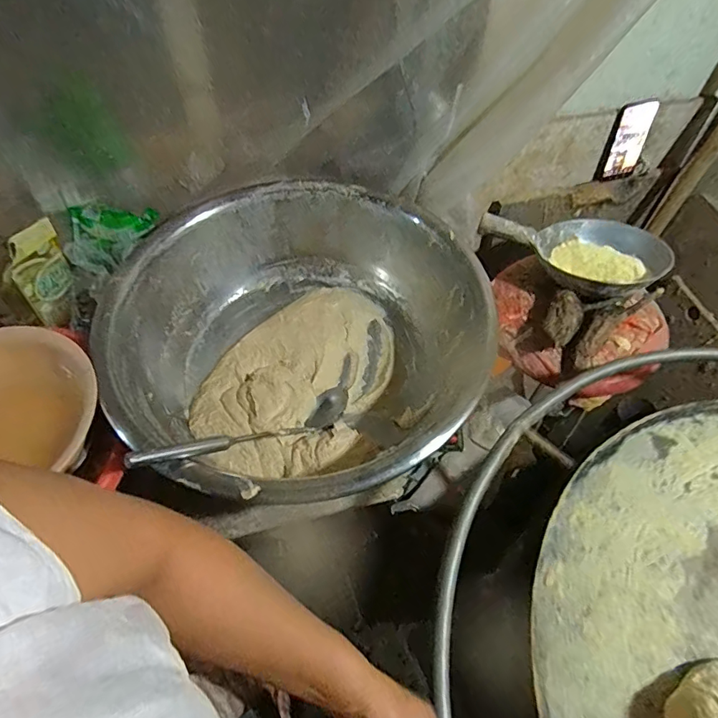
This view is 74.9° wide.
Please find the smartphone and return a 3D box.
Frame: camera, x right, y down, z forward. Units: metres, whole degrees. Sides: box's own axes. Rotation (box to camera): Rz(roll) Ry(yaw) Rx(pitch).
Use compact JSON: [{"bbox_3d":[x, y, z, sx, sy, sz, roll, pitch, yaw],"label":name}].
[{"bbox_3d":[0.557,-0.448,0.972,0.086,0.157,0.009,-3,49,-4],"label":"smartphone"}]

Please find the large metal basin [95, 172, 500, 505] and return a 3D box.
[{"bbox_3d":[-0.095,-0.036,0.797,0.576,0.197,0.583,1,55,-2],"label":"large metal basin"}]

